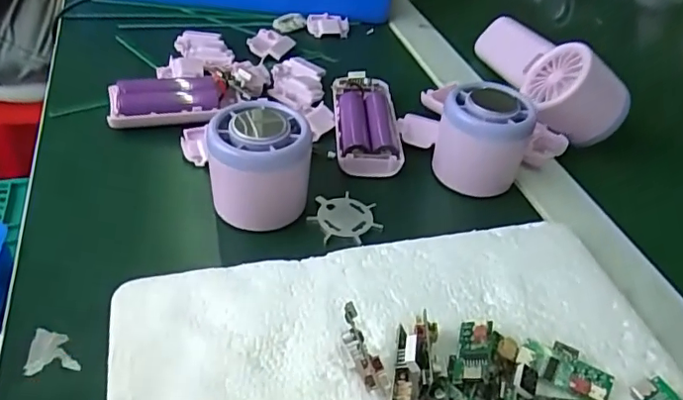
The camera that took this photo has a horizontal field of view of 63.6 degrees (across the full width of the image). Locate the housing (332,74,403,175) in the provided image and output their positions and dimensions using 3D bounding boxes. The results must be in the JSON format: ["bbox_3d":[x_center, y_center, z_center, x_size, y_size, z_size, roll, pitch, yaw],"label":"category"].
[{"bbox_3d":[0.017,-0.055,0.385,0.044,0.020,0.095,1,41,-6],"label":"housing"}]

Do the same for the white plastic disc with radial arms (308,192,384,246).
[{"bbox_3d":[0.002,0.011,0.322,0.040,0.004,0.038,-5,42,-13],"label":"white plastic disc with radial arms"}]

